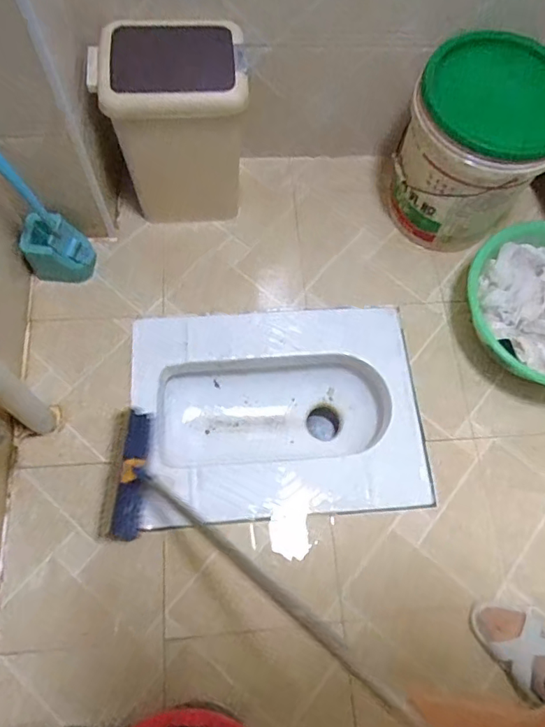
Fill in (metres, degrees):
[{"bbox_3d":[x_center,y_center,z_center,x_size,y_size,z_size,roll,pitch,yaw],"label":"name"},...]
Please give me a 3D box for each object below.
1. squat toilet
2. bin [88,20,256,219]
[{"bbox_3d":[0.008,0.109,1.081,0.558,0.161,0.419,-3,68,-4],"label":"squat toilet"},{"bbox_3d":[-0.172,-0.430,1.003,0.268,0.363,0.158,-7,69,-6],"label":"bin"}]

